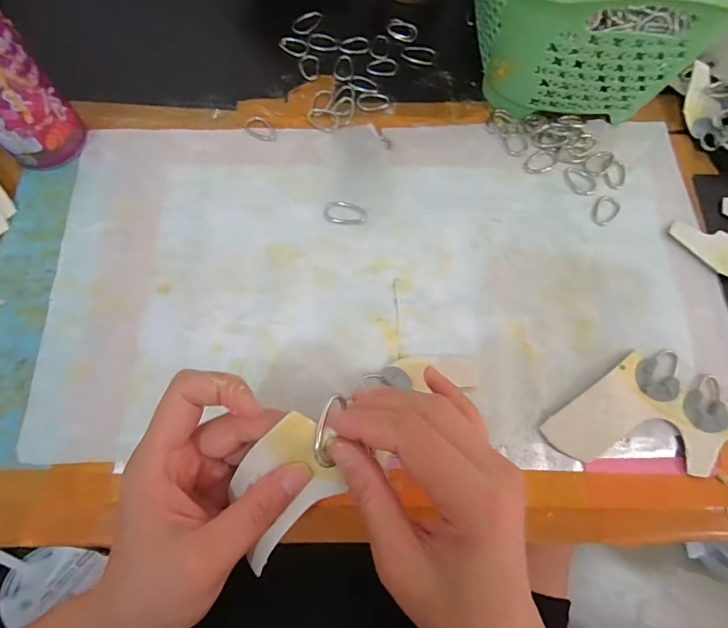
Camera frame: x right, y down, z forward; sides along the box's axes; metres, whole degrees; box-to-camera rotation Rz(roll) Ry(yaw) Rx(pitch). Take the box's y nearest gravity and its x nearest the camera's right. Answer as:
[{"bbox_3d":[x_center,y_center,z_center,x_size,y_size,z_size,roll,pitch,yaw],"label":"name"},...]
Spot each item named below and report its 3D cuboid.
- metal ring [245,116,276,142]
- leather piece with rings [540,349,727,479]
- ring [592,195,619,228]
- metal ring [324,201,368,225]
[{"bbox_3d":[-0.088,-0.158,0.383,0.032,0.004,0.019,43,77,11],"label":"metal ring"},{"bbox_3d":[0.246,0.072,0.312,0.230,0.011,0.077,8,73,1],"label":"leather piece with rings"},{"bbox_3d":[0.198,-0.086,0.365,0.020,0.004,0.030,39,76,10],"label":"ring"},{"bbox_3d":[-0.015,-0.081,0.358,0.034,0.004,0.019,11,73,2],"label":"metal ring"}]

